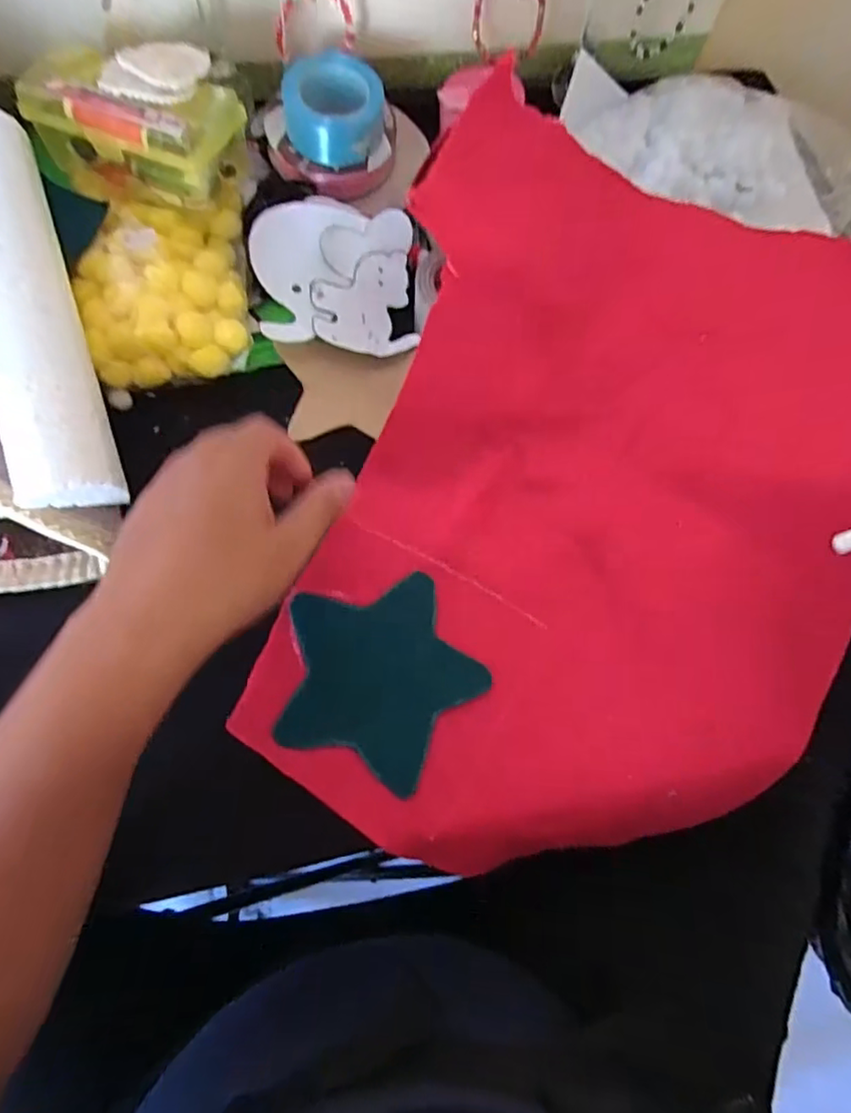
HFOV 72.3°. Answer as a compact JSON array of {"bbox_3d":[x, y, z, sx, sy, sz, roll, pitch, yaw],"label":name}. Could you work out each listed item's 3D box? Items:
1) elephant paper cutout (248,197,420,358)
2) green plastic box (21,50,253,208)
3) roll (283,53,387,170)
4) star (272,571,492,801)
[{"bbox_3d":[-0.062,-0.193,0.401,0.104,0.009,0.112,-3,82,-10],"label":"elephant paper cutout"},{"bbox_3d":[-0.187,-0.280,0.377,0.128,0.050,0.067,22,72,4],"label":"green plastic box"},{"bbox_3d":[-0.065,-0.318,0.415,0.070,0.037,0.059,3,72,-2],"label":"roll"},{"bbox_3d":[-0.026,0.063,0.331,0.111,0.004,0.111,22,72,6],"label":"star"}]

